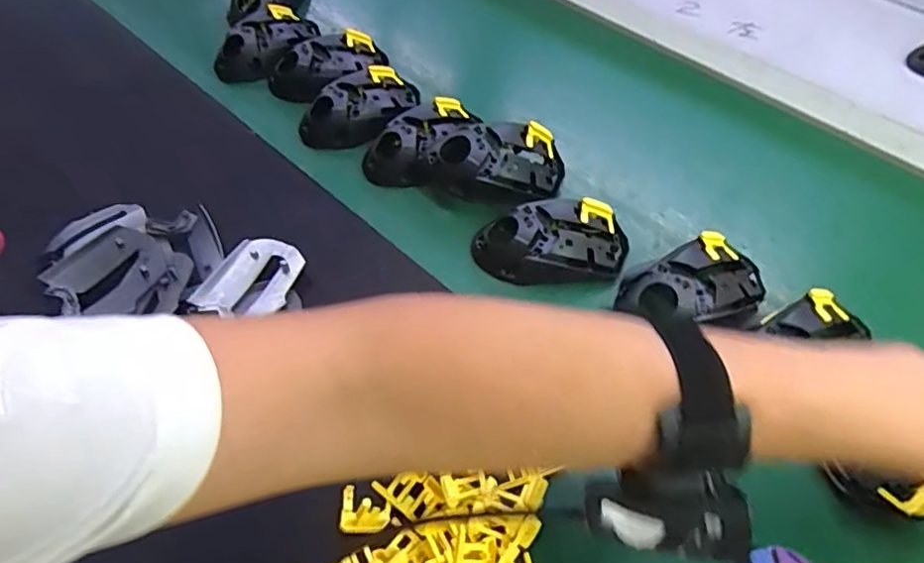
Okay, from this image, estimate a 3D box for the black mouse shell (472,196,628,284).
[{"bbox_3d":[0.071,-0.027,0.460,0.113,0.032,0.069,-12,56,-8],"label":"black mouse shell"}]

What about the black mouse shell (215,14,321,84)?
[{"bbox_3d":[-0.198,-0.245,0.614,0.067,0.033,0.113,28,59,18],"label":"black mouse shell"}]

